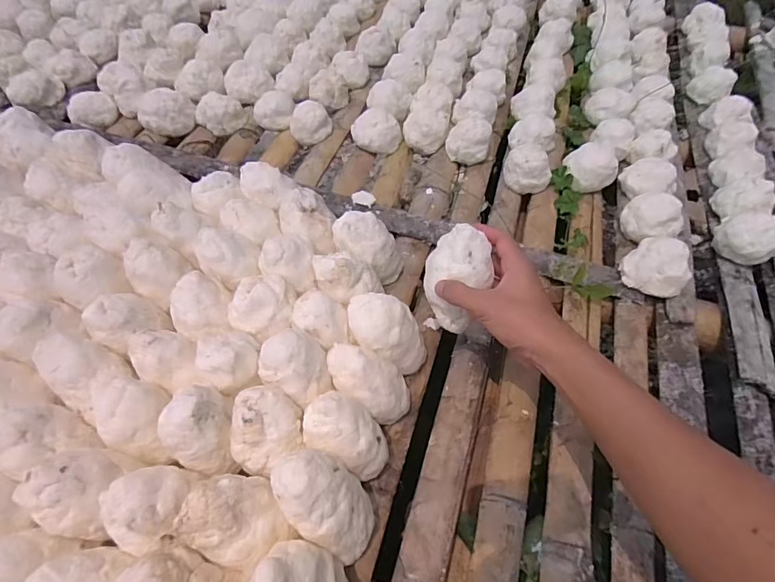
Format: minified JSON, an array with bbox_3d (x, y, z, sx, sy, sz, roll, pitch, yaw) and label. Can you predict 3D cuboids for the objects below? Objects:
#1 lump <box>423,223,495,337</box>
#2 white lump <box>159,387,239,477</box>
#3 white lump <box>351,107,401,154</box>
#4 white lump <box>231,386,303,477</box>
[{"bbox_3d":[0.071,-0.013,0.484,0.064,0.090,0.061,12,51,8],"label":"lump"},{"bbox_3d":[-0.173,0.124,0.420,0.061,0.070,0.064,-9,51,-9],"label":"white lump"},{"bbox_3d":[-0.018,-0.259,0.777,0.082,0.055,0.065,1,50,-1],"label":"white lump"},{"bbox_3d":[-0.109,0.125,0.423,0.059,0.044,0.062,-1,50,-3],"label":"white lump"}]

